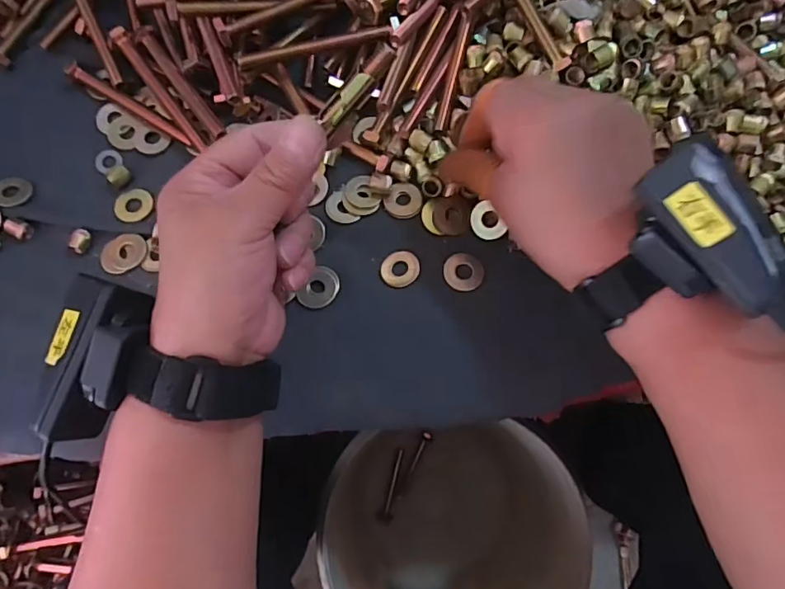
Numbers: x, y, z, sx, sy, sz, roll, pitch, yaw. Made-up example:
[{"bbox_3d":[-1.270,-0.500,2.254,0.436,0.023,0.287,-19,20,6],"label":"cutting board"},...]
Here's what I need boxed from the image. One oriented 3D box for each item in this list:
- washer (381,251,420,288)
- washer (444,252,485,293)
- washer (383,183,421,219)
[{"bbox_3d":[0.005,-0.016,0.321,0.023,0.004,0.024,-2,78,-2],"label":"washer"},{"bbox_3d":[0.044,-0.014,0.320,0.024,0.004,0.024,0,78,-1],"label":"washer"},{"bbox_3d":[0.008,-0.060,0.333,0.022,0.004,0.025,28,79,4],"label":"washer"}]

